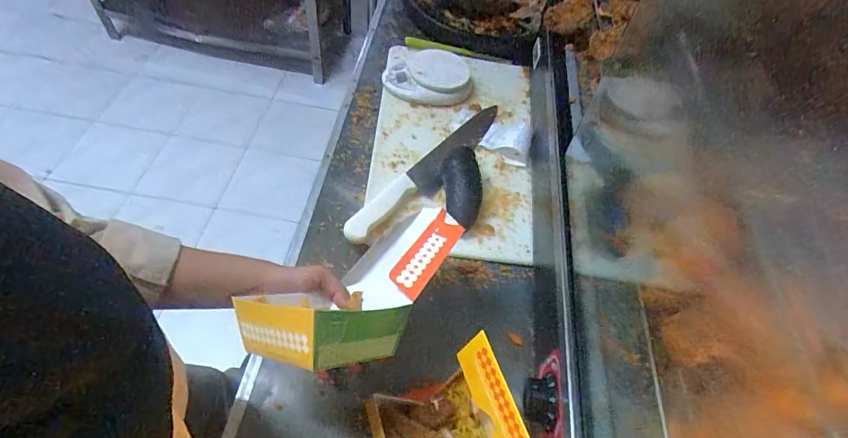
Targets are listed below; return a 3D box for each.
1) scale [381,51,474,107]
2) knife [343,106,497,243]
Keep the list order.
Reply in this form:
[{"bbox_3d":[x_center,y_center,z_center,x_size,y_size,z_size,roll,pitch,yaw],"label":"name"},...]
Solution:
[{"bbox_3d":[0.007,-0.244,0.747,0.147,0.035,0.117,3,55,-6],"label":"scale"},{"bbox_3d":[0.016,-0.079,0.636,0.053,0.026,0.335,36,58,17],"label":"knife"}]

